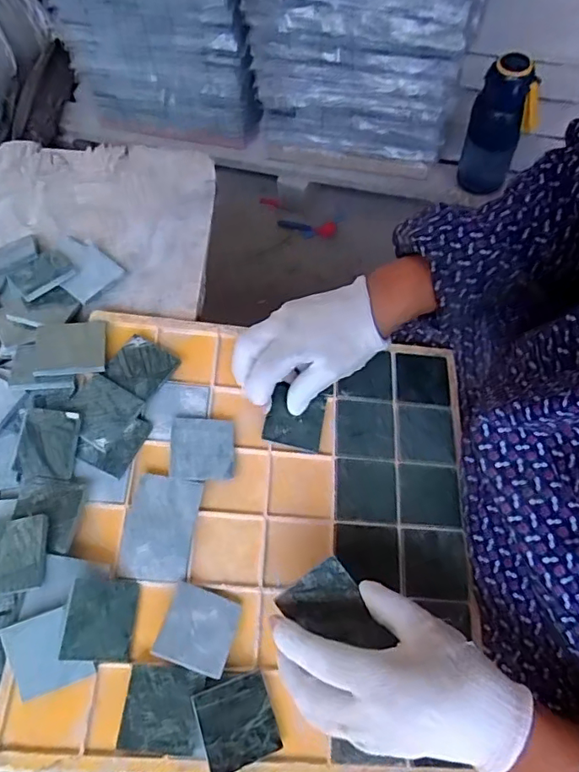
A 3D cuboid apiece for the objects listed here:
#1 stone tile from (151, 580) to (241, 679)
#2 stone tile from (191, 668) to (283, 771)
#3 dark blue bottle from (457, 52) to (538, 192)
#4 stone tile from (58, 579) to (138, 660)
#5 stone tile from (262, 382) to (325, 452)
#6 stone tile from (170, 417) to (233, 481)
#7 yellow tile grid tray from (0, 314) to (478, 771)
[{"bbox_3d":[-0.062,0.165,0.372,0.048,0.005,0.052,28,48,-9],"label":"stone tile"},{"bbox_3d":[-0.034,0.219,0.353,0.049,0.005,0.049,-11,70,-22],"label":"stone tile"},{"bbox_3d":[0.343,-0.417,0.903,0.092,0.241,0.076,12,67,9],"label":"dark blue bottle"},{"bbox_3d":[-0.123,0.152,0.354,0.005,0.048,0.049,-16,60,39],"label":"stone tile"},{"bbox_3d":[0.005,0.025,0.440,0.047,0.004,0.046,15,77,-11],"label":"stone tile"},{"bbox_3d":[-0.068,0.048,0.422,0.048,0.004,0.049,0,67,-10],"label":"stone tile"},{"bbox_3d":[-0.019,0.101,0.407,0.309,0.023,0.316,7,66,-7],"label":"yellow tile grid tray"}]

